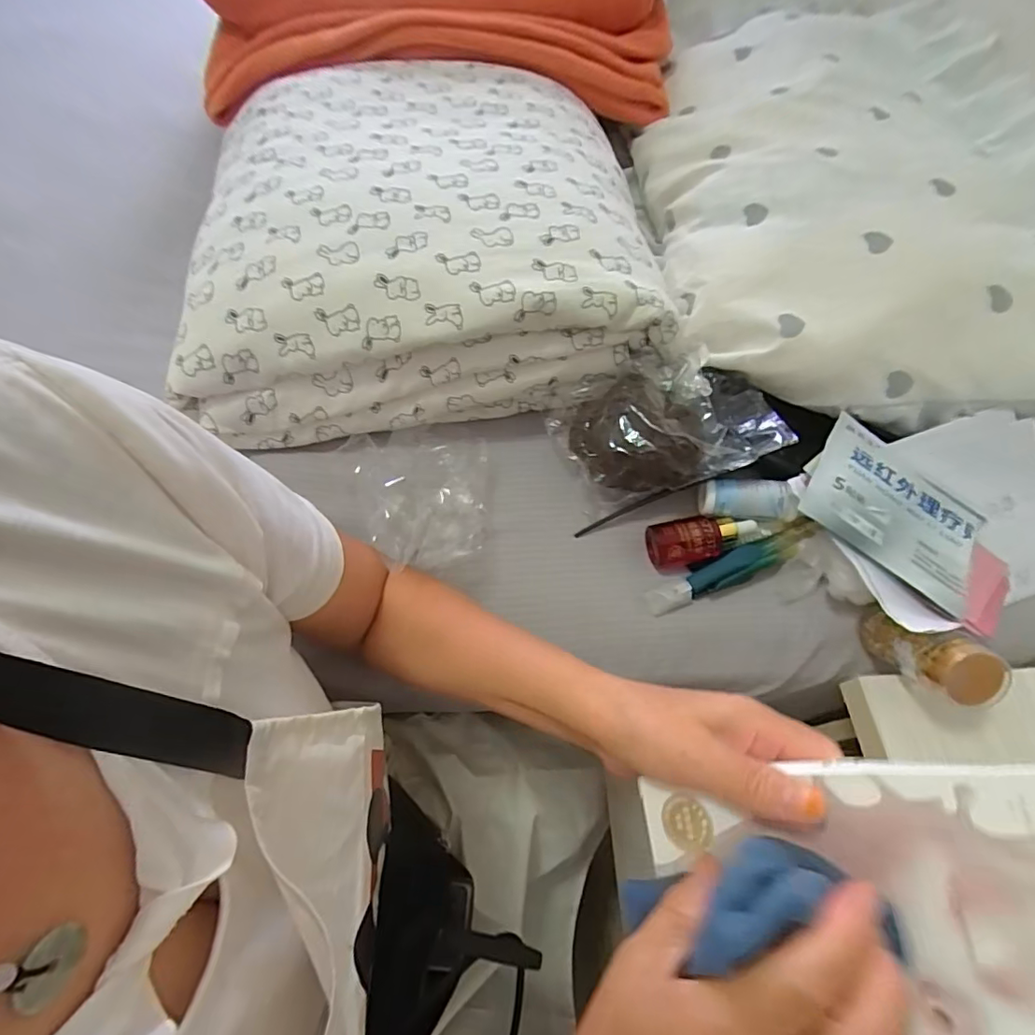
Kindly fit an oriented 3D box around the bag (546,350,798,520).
[{"bbox_3d":[0.123,-0.076,0.450,0.179,0.073,0.116,-7,62,-6],"label":"bag"}]

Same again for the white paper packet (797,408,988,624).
[{"bbox_3d":[0.297,-0.006,0.412,0.137,0.010,0.120,38,62,5],"label":"white paper packet"}]

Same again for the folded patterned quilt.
[{"bbox_3d":[-0.103,-0.295,0.518,0.405,0.120,0.424,-10,63,-7],"label":"folded patterned quilt"}]

